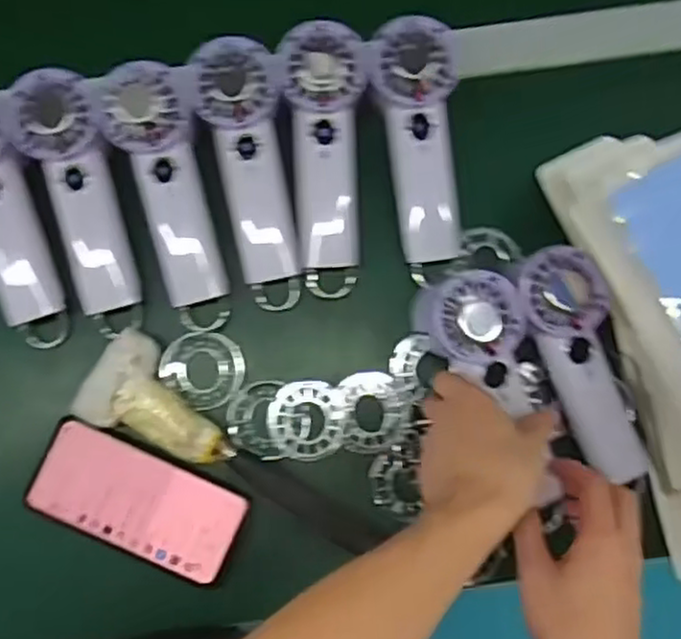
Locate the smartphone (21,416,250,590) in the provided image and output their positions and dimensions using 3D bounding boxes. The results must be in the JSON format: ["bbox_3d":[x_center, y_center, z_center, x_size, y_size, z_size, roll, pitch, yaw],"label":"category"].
[{"bbox_3d":[-0.150,0.135,0.540,0.155,0.012,0.074,26,83,3],"label":"smartphone"}]

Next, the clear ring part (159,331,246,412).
[{"bbox_3d":[-0.104,0.037,0.556,0.061,0.009,0.055,40,84,4],"label":"clear ring part"}]

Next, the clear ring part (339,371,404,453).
[{"bbox_3d":[0.024,0.070,0.551,0.045,0.006,0.059,-6,83,-1],"label":"clear ring part"}]

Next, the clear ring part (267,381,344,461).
[{"bbox_3d":[-0.026,0.076,0.548,0.055,0.011,0.057,-4,83,-1],"label":"clear ring part"}]

